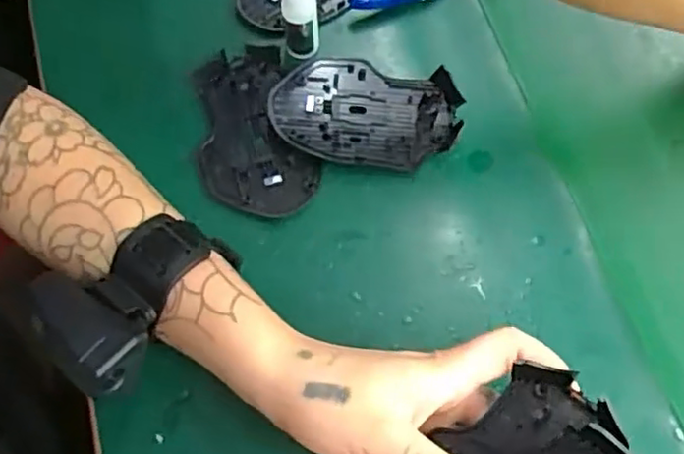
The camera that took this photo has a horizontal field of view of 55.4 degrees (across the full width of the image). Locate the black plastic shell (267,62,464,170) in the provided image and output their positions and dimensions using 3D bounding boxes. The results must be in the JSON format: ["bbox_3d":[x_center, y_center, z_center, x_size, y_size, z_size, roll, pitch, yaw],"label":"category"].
[{"bbox_3d":[0.014,-0.071,0.413,0.116,0.019,0.074,5,67,2],"label":"black plastic shell"}]

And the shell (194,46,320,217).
[{"bbox_3d":[-0.059,-0.058,0.411,0.067,0.011,0.115,-17,68,-8],"label":"shell"}]

